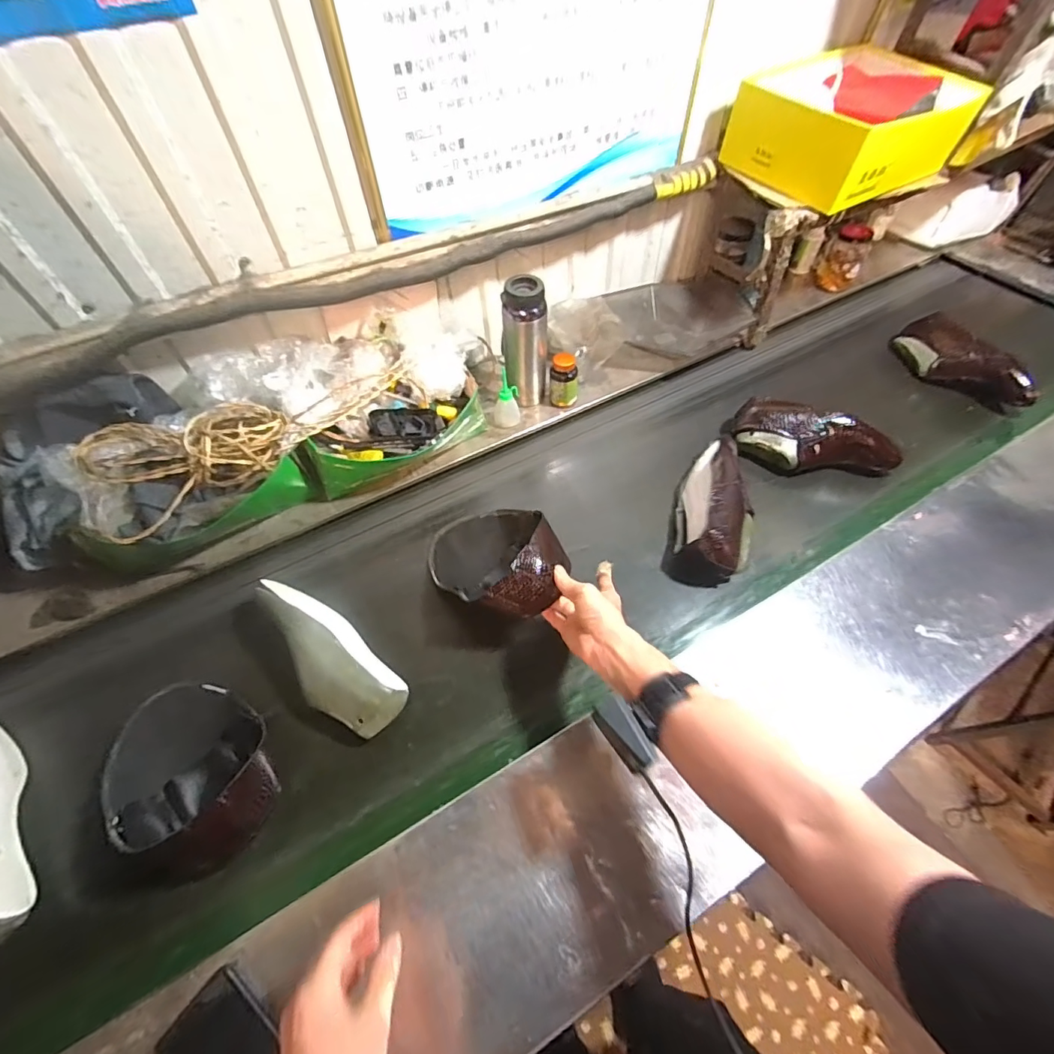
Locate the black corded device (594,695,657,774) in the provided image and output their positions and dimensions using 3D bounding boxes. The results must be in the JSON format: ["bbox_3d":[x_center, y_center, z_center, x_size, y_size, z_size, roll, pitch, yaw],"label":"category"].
[{"bbox_3d":[0.093,0.198,0.458,0.026,0.021,0.067,-25,60,-16],"label":"black corded device"}]

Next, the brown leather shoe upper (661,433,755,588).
[{"bbox_3d":[0.314,-0.036,0.794,0.123,0.086,0.260,14,58,9],"label":"brown leather shoe upper"}]

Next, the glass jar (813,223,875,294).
[{"bbox_3d":[0.708,-0.606,1.066,0.089,0.144,0.089,0,57,0],"label":"glass jar"}]

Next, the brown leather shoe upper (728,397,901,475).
[{"bbox_3d":[0.512,-0.148,0.858,0.279,0.078,0.102,23,59,14],"label":"brown leather shoe upper"}]

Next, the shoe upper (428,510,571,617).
[{"bbox_3d":[-0.050,0.044,0.711,0.157,0.077,0.249,-37,32,-22],"label":"shoe upper"}]

